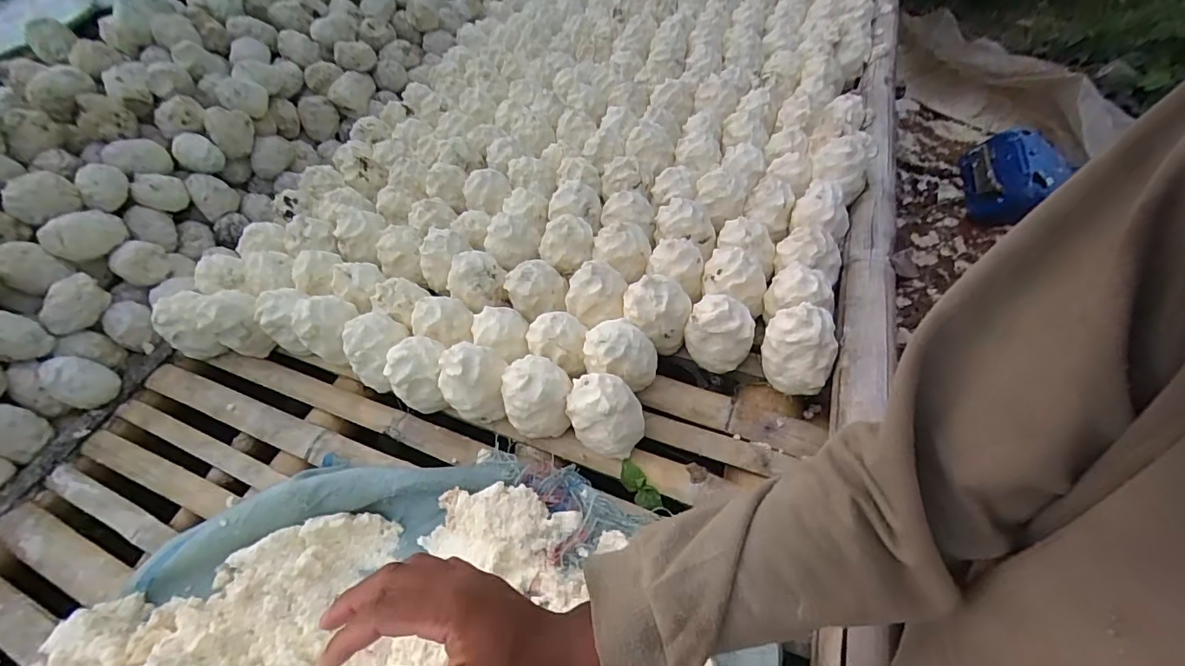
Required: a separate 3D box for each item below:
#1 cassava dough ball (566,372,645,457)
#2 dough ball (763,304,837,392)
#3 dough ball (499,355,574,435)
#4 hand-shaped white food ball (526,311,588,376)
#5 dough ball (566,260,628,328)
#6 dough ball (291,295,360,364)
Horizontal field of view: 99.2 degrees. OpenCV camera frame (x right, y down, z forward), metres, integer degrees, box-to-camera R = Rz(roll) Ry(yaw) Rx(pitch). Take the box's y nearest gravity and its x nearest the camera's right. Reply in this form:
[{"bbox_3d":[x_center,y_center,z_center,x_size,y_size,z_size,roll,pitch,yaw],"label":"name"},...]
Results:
[{"bbox_3d":[0.016,0.105,0.616,0.090,0.101,0.071,-3,50,7],"label":"cassava dough ball"},{"bbox_3d":[0.257,0.018,0.624,0.083,0.099,0.070,4,51,12],"label":"dough ball"},{"bbox_3d":[-0.067,0.072,0.627,0.077,0.092,0.074,-4,50,5],"label":"dough ball"},{"bbox_3d":[-0.047,0.010,0.671,0.078,0.059,0.058,6,52,14],"label":"hand-shaped white food ball"},{"bbox_3d":[0.004,-0.059,0.702,0.081,0.066,0.068,6,52,14],"label":"dough ball"},{"bbox_3d":[-0.375,-0.012,0.722,0.072,0.090,0.078,7,52,15],"label":"dough ball"}]

